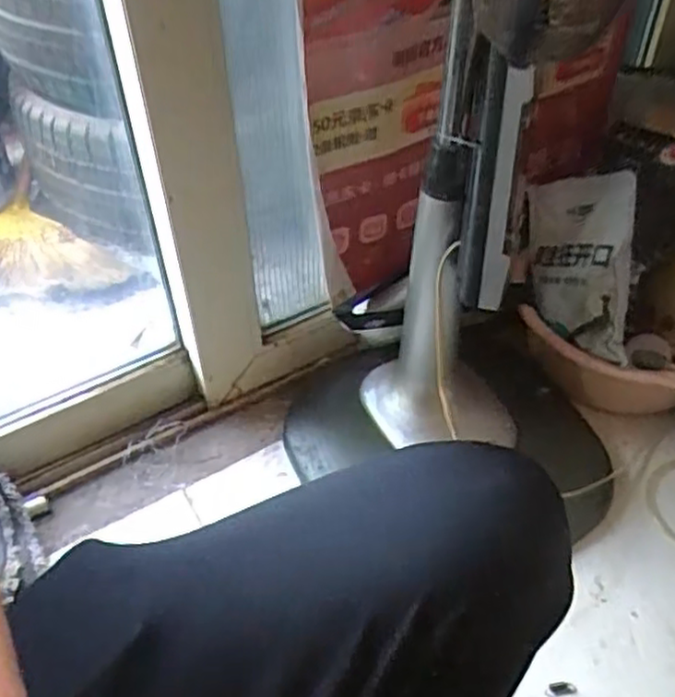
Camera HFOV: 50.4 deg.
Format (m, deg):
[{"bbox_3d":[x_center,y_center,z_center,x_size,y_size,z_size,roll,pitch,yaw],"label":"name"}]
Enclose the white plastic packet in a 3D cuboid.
[{"bbox_3d":[0.317,-0.112,0.949,0.049,0.229,0.189,0,13,-21],"label":"white plastic packet"}]

